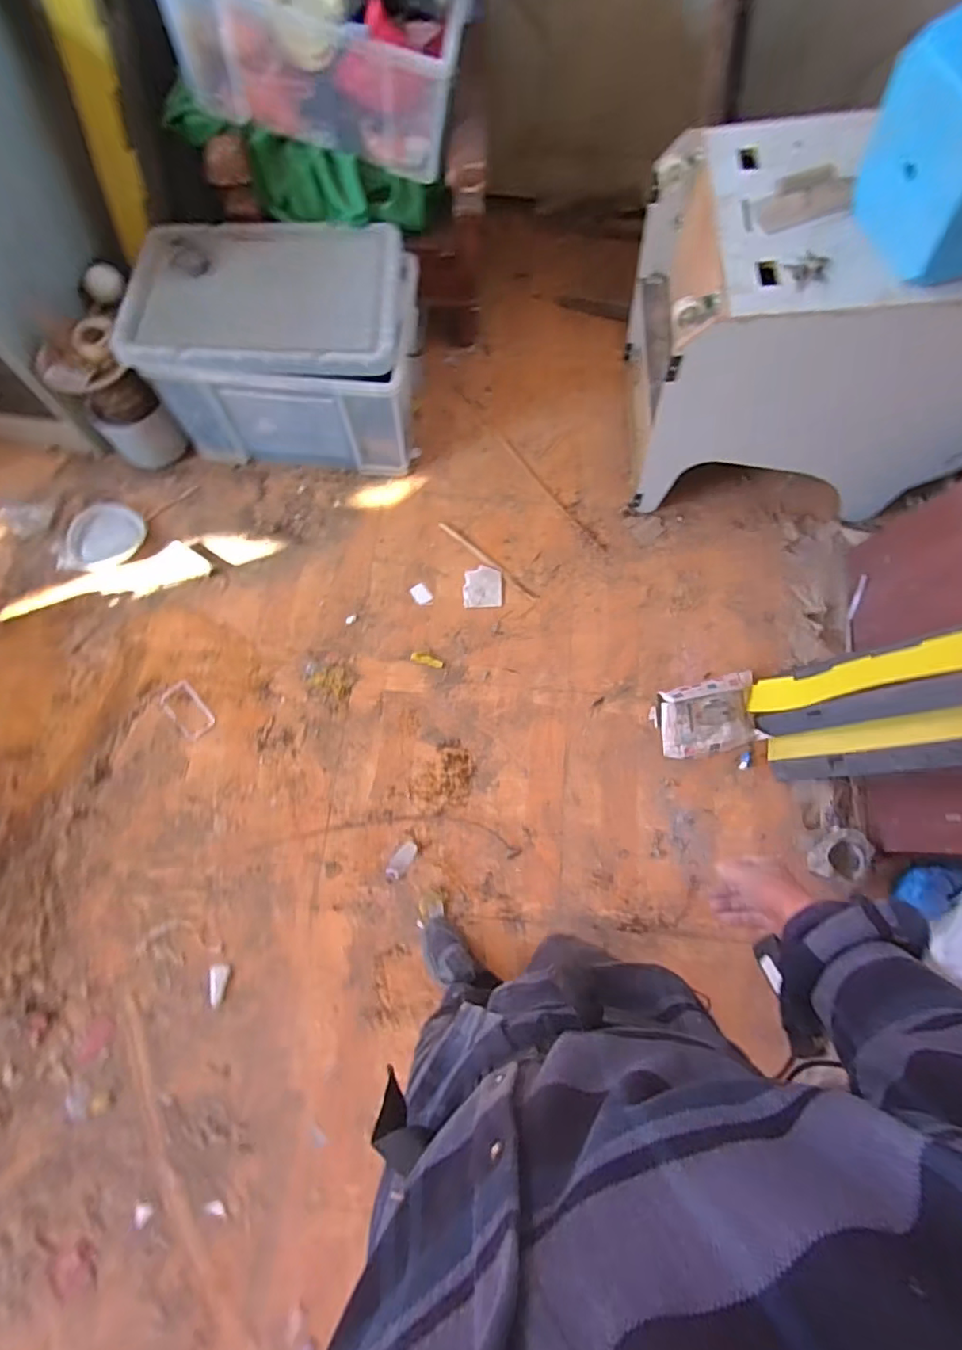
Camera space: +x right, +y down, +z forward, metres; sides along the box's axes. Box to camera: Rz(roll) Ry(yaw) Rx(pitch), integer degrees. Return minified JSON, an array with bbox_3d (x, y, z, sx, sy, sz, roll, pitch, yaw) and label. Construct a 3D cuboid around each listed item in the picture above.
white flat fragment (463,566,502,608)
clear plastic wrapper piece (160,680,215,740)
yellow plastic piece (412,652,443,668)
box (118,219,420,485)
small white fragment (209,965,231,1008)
[{"bbox_3d":[0.007,-0.253,1.591,0.111,0.010,0.122,0,77,-4],"label":"white flat fragment"},{"bbox_3d":[-0.784,0.094,1.465,0.093,0.016,0.161,-39,77,-12],"label":"clear plastic wrapper piece"},{"bbox_3d":[-0.149,-0.041,1.525,0.090,0.005,0.027,19,73,5],"label":"yellow plastic piece"},{"bbox_3d":[-0.536,-0.932,1.584,0.733,0.400,0.520,3,73,0],"label":"box"},{"bbox_3d":[-0.611,0.719,1.274,0.040,0.017,0.086,7,73,1],"label":"small white fragment"}]

